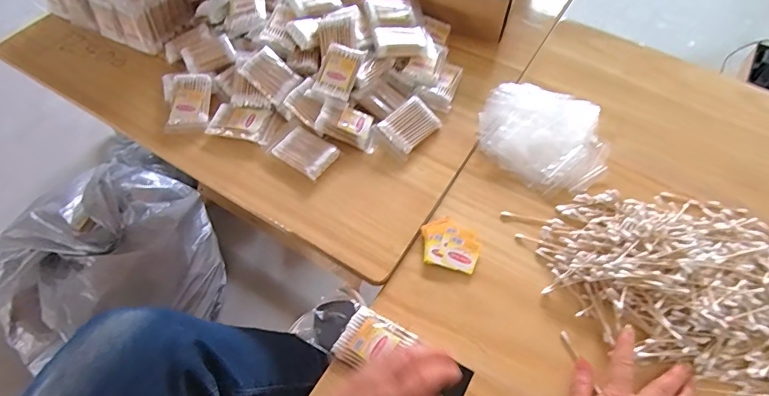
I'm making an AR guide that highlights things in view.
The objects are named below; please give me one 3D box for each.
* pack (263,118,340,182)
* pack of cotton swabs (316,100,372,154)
[{"bbox_3d":[-0.114,-0.071,0.589,0.098,0.012,0.066,34,65,18],"label":"pack"},{"bbox_3d":[-0.049,-0.103,0.600,0.087,0.016,0.052,26,70,-6],"label":"pack of cotton swabs"}]

